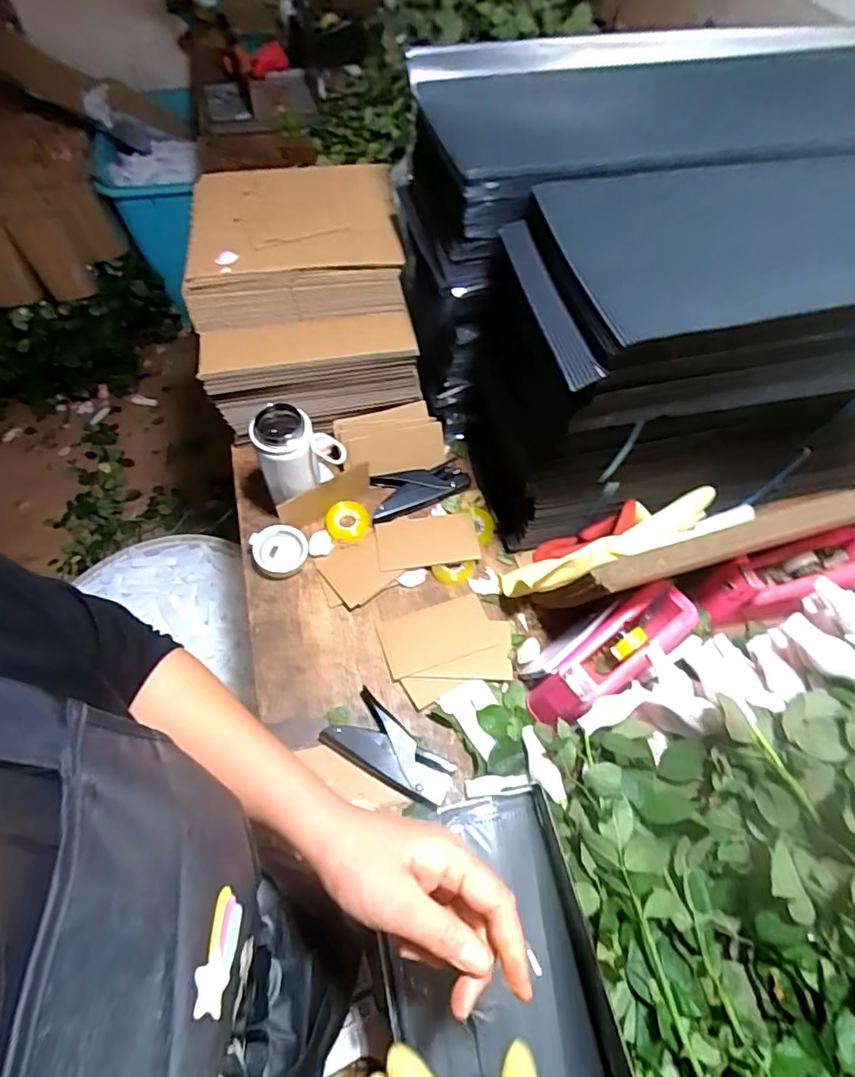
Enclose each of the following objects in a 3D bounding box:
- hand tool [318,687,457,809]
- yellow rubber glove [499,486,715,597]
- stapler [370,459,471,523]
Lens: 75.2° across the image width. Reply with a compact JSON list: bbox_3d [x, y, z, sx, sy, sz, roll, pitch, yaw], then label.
[{"bbox_3d":[-0.039,0.238,0.623,0.148,0.020,0.073,32,64,15],"label":"hand tool"},{"bbox_3d":[0.229,0.002,0.701,0.292,0.097,0.060,-24,63,-2],"label":"yellow rubber glove"},{"bbox_3d":[-0.014,-0.073,0.808,0.145,0.026,0.070,-16,62,-12],"label":"stapler"}]

